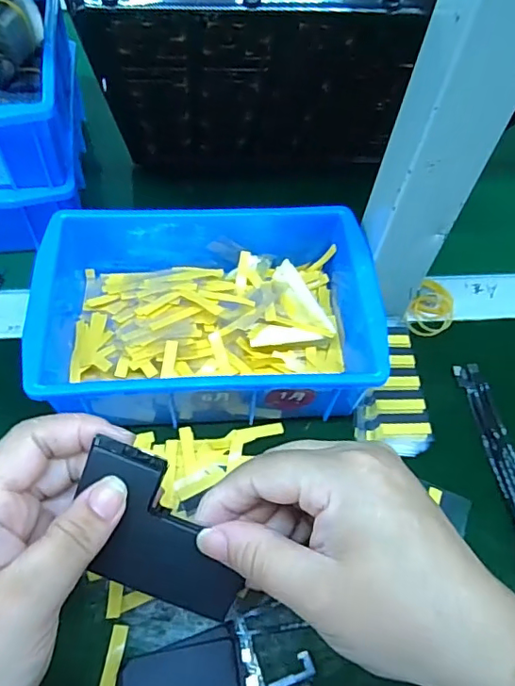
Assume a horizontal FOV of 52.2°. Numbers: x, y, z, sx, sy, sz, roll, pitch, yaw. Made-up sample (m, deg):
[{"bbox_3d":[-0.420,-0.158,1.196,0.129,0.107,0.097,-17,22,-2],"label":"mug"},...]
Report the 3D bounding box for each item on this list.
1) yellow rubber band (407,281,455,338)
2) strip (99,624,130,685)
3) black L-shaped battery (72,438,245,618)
[{"bbox_3d":[0.130,-0.027,0.392,0.032,0.006,0.047,17,57,6],"label":"yellow rubber band"},{"bbox_3d":[-0.071,0.156,0.258,0.008,0.004,0.030,8,57,1],"label":"strip"},{"bbox_3d":[-0.038,0.077,0.212,0.073,0.004,0.056,22,100,-1],"label":"black L-shaped battery"}]

